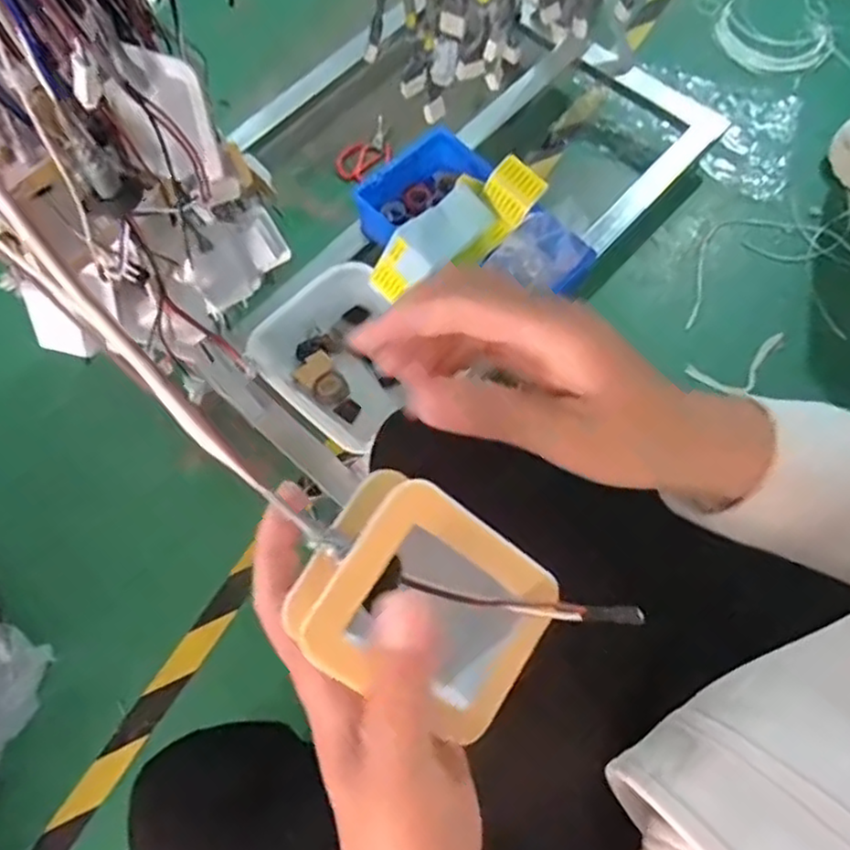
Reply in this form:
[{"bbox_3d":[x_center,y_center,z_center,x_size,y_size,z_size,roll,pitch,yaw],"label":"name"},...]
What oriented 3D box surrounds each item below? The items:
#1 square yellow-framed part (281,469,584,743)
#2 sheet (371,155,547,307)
[{"bbox_3d":[0.001,0.059,0.236,0.089,0.032,0.063,39,78,-27],"label":"square yellow-framed part"},{"bbox_3d":[0.041,-0.301,1.087,0.287,0.086,0.118,-36,72,-11],"label":"sheet"}]

